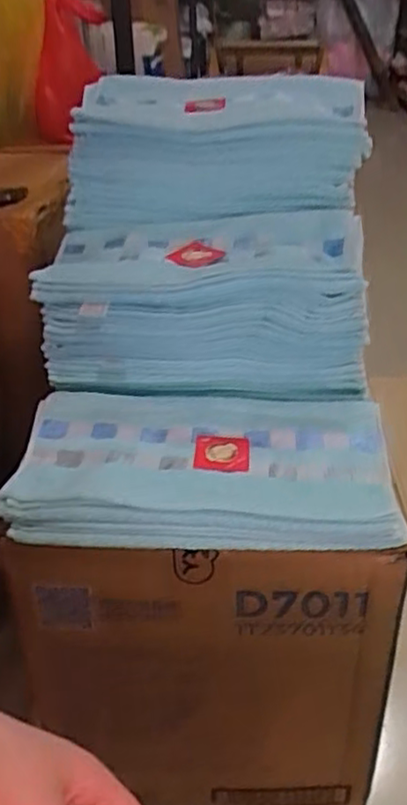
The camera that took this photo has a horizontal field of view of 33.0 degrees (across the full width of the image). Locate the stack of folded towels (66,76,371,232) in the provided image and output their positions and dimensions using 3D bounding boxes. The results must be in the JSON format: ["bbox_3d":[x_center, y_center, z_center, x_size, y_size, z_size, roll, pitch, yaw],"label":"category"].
[{"bbox_3d":[0.014,-0.310,0.841,0.344,0.137,0.165,0,32,3],"label":"stack of folded towels"}]

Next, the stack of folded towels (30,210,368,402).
[{"bbox_3d":[-0.001,-0.114,0.769,0.335,0.138,0.186,0,32,1],"label":"stack of folded towels"}]

